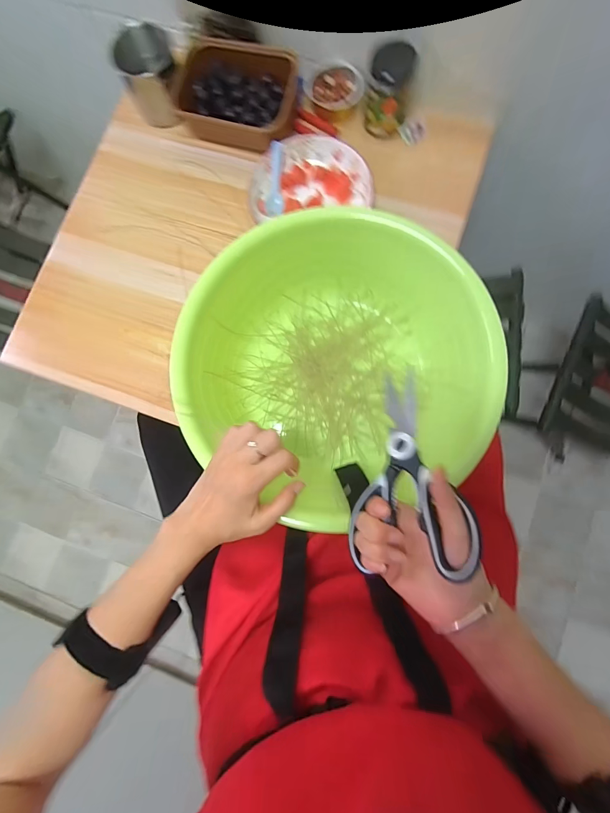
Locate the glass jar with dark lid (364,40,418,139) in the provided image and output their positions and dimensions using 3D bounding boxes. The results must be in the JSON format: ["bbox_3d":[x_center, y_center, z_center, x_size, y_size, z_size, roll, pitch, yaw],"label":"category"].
[{"bbox_3d":[0.119,-0.444,0.505,0.055,0.088,0.051,0,82,4],"label":"glass jar with dark lid"}]

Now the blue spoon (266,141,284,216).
[{"bbox_3d":[-0.045,-0.332,0.530,0.025,0.036,0.098,1,82,4],"label":"blue spoon"}]

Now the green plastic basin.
[{"bbox_3d":[0.046,-0.044,0.439,0.335,0.134,0.337,0,82,4],"label":"green plastic basin"}]

